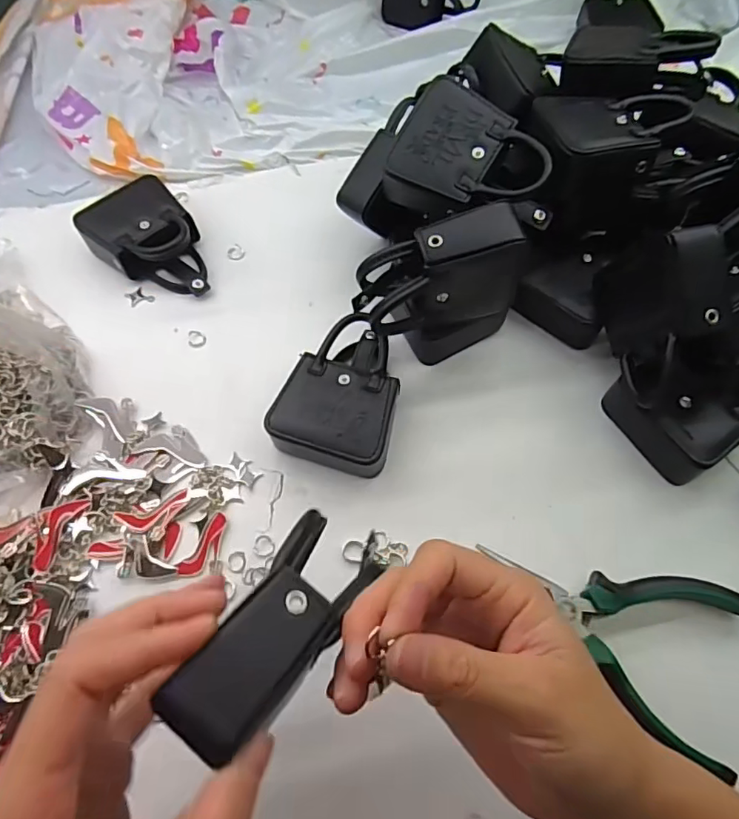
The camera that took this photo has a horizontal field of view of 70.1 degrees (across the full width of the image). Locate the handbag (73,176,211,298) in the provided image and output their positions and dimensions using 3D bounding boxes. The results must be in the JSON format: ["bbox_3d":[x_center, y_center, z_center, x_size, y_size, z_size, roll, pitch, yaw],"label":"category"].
[{"bbox_3d":[-0.174,-0.130,0.416,0.076,0.037,0.109,-36,69,-17],"label":"handbag"}]

